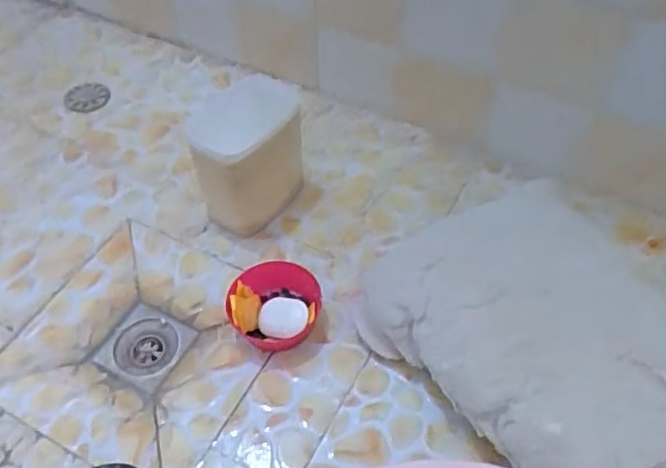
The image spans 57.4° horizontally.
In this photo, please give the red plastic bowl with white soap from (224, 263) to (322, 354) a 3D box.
[{"bbox_3d":[-0.074,0.092,0.772,0.109,0.044,0.104,0,51,0],"label":"red plastic bowl with white soap"}]

